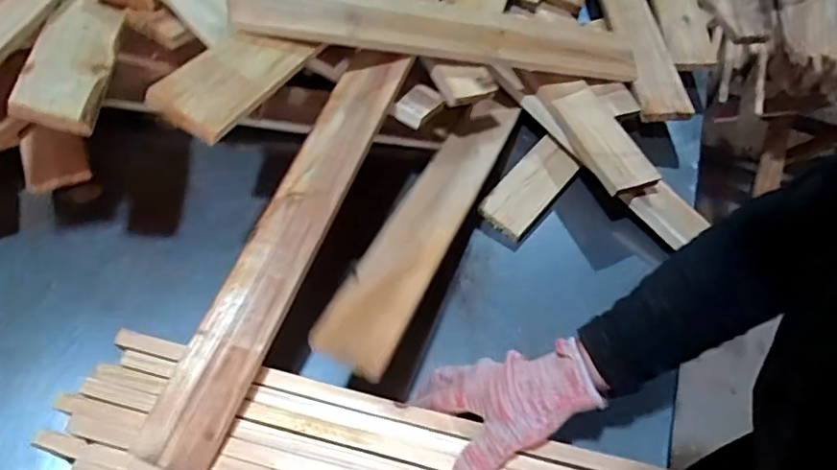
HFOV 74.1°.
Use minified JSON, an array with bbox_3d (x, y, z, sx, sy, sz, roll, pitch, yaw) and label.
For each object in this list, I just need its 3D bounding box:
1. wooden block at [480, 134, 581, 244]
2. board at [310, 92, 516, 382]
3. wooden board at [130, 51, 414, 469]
[{"bbox_3d":[0.133,-0.057,0.656,0.058,0.019,0.137,37,64,18],"label":"wooden block"},{"bbox_3d":[0.018,-0.033,0.568,0.062,0.015,0.399,22,48,10],"label":"board"},{"bbox_3d":[-0.117,-0.005,0.503,0.065,0.016,0.423,16,66,16],"label":"wooden board"}]

